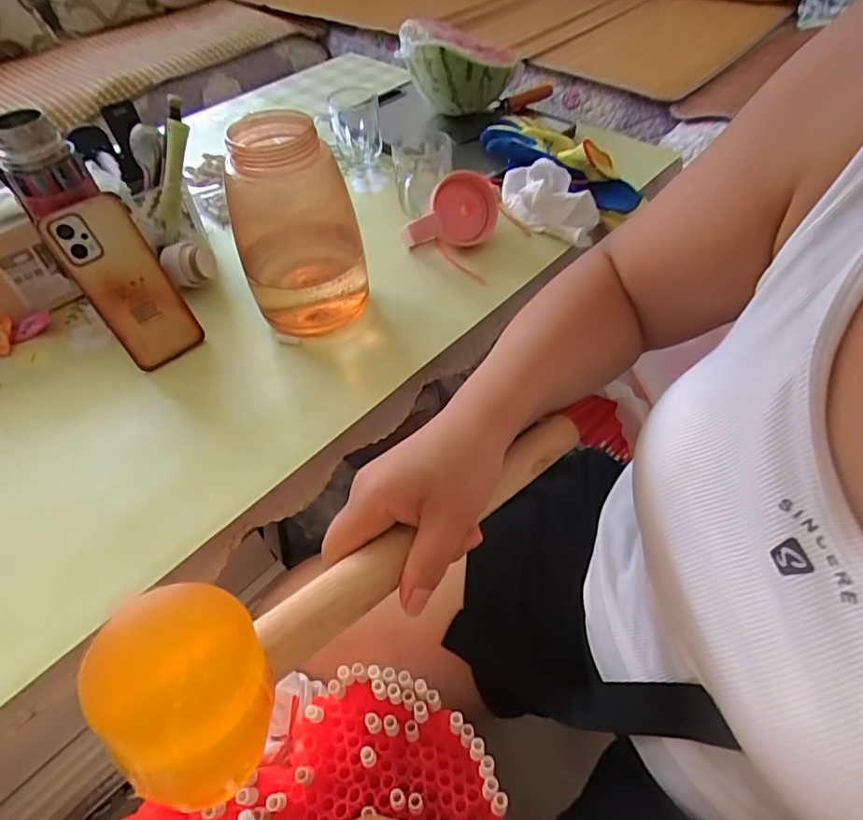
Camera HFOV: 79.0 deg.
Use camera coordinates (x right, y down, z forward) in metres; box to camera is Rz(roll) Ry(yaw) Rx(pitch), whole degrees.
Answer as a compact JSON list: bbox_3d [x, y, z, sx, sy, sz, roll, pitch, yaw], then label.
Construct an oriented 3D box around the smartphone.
[{"bbox_3d":[-0.304,-0.125,0.527,0.078,0.163,0.016,-35,31,-20],"label":"smartphone"}]

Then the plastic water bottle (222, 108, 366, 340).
[{"bbox_3d":[-0.135,-0.173,0.534,0.120,0.204,0.102,-9,51,-5],"label":"plastic water bottle"}]

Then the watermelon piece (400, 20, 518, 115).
[{"bbox_3d":[0.045,-0.579,0.879,0.187,0.112,0.166,-1,50,2],"label":"watermelon piece"}]

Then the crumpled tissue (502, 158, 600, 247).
[{"bbox_3d":[0.156,-0.282,0.700,0.066,0.069,0.160,-32,56,-22],"label":"crumpled tissue"}]

